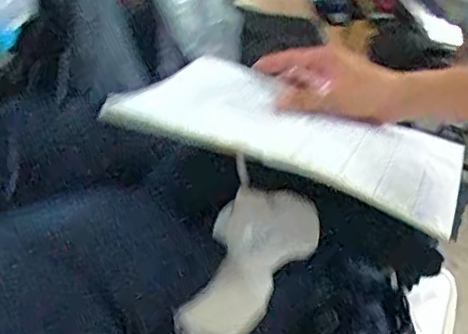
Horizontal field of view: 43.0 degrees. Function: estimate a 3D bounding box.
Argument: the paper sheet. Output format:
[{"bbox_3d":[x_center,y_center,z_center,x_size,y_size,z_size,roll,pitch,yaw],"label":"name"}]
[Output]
[{"bbox_3d":[0.059,-0.034,0.565,0.302,0.025,0.198,20,29,16],"label":"paper sheet"}]

